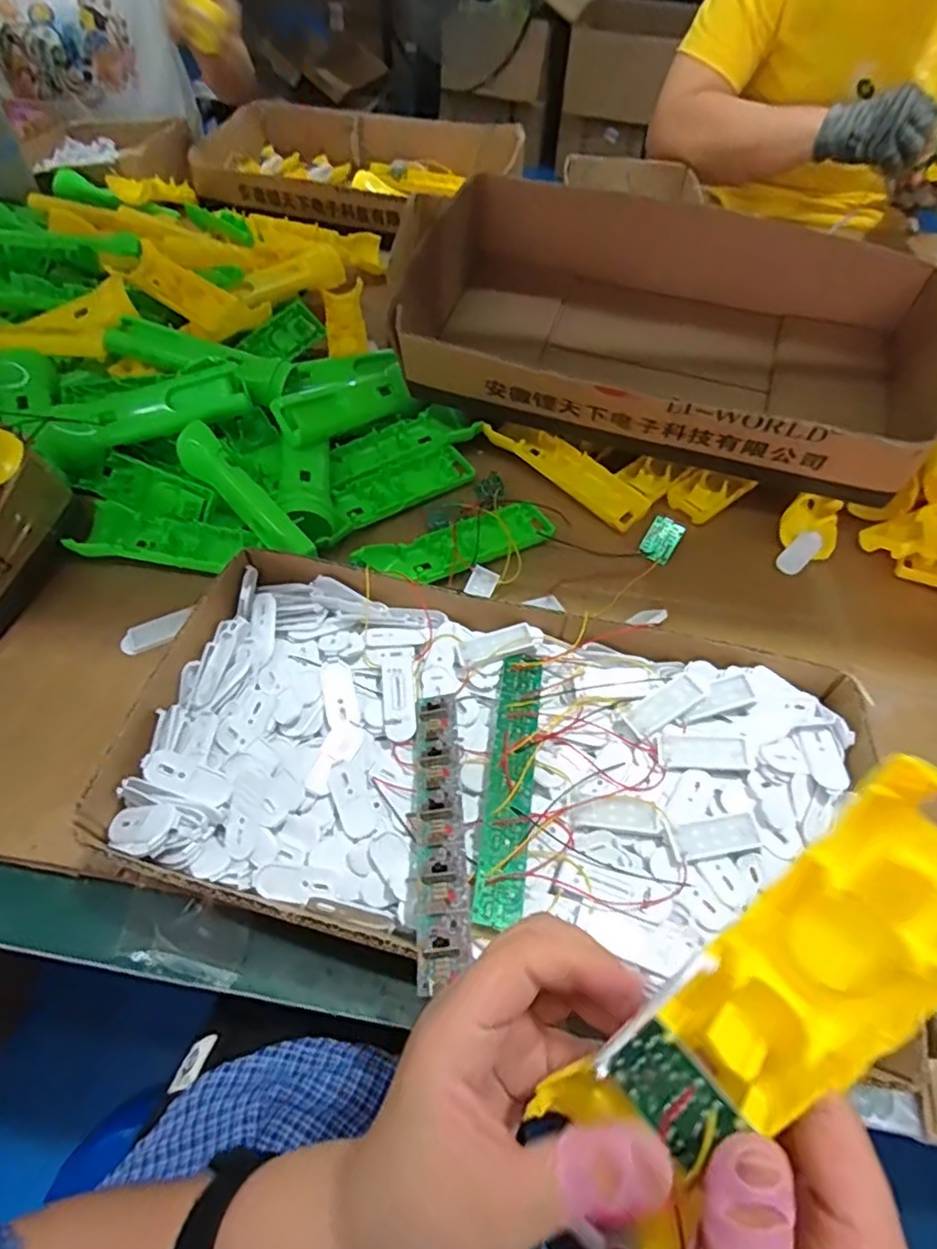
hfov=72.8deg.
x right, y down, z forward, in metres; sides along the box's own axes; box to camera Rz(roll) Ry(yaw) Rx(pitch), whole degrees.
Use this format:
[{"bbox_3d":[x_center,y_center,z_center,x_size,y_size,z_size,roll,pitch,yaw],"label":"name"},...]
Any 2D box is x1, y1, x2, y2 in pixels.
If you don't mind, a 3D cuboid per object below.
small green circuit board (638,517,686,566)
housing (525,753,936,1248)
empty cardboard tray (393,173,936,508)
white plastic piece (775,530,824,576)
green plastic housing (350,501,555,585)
[{"bbox_3d":[0.159,-0.070,0.525,0.026,0.004,0.037,29,83,16],"label":"small green circuit board"},{"bbox_3d":[0.078,0.103,0.172,0.155,0.015,0.044,-51,62,18],"label":"housing"},{"bbox_3d":[0.173,-0.264,0.573,0.416,0.108,0.255,17,56,10],"label":"empty cardboard tray"},{"bbox_3d":[0.277,-0.060,0.530,0.049,0.004,0.021,-44,66,-10],"label":"white plastic piece"},{"bbox_3d":[-0.007,-0.060,0.509,0.158,0.026,0.048,-24,59,-18],"label":"green plastic housing"}]

